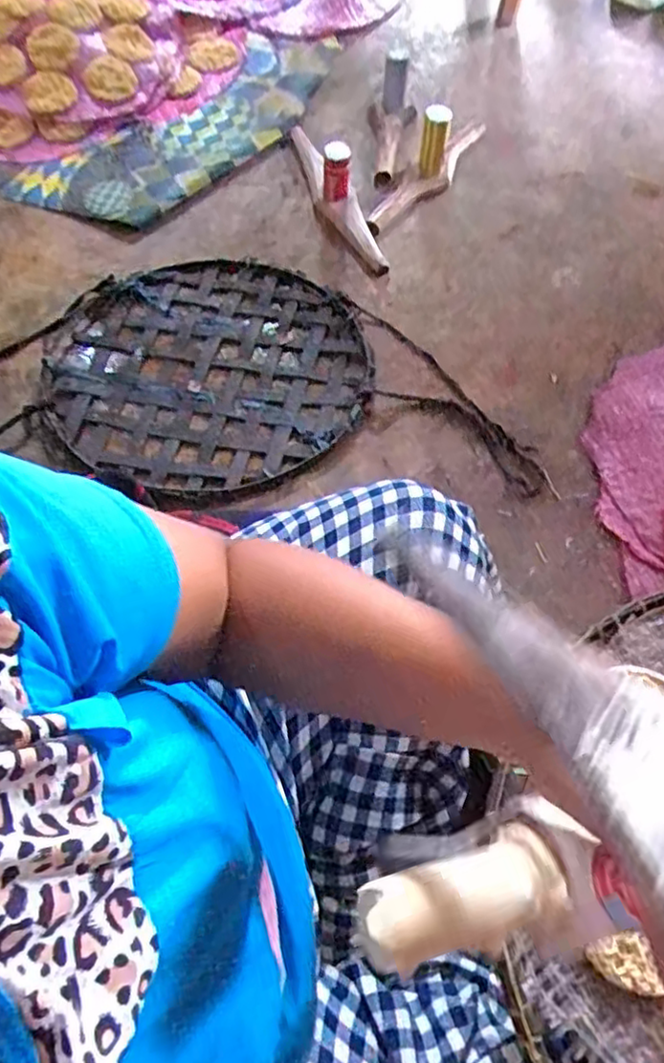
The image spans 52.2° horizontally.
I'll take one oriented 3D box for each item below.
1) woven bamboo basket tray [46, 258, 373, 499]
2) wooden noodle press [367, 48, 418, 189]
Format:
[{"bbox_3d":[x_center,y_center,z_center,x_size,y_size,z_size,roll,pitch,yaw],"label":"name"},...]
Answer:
[{"bbox_3d":[-0.147,-0.197,0.836,0.385,0.037,0.350,-29,68,-13],"label":"woven bamboo basket tray"},{"bbox_3d":[0.087,-0.597,0.995,0.067,0.093,0.227,4,65,2],"label":"wooden noodle press"}]

